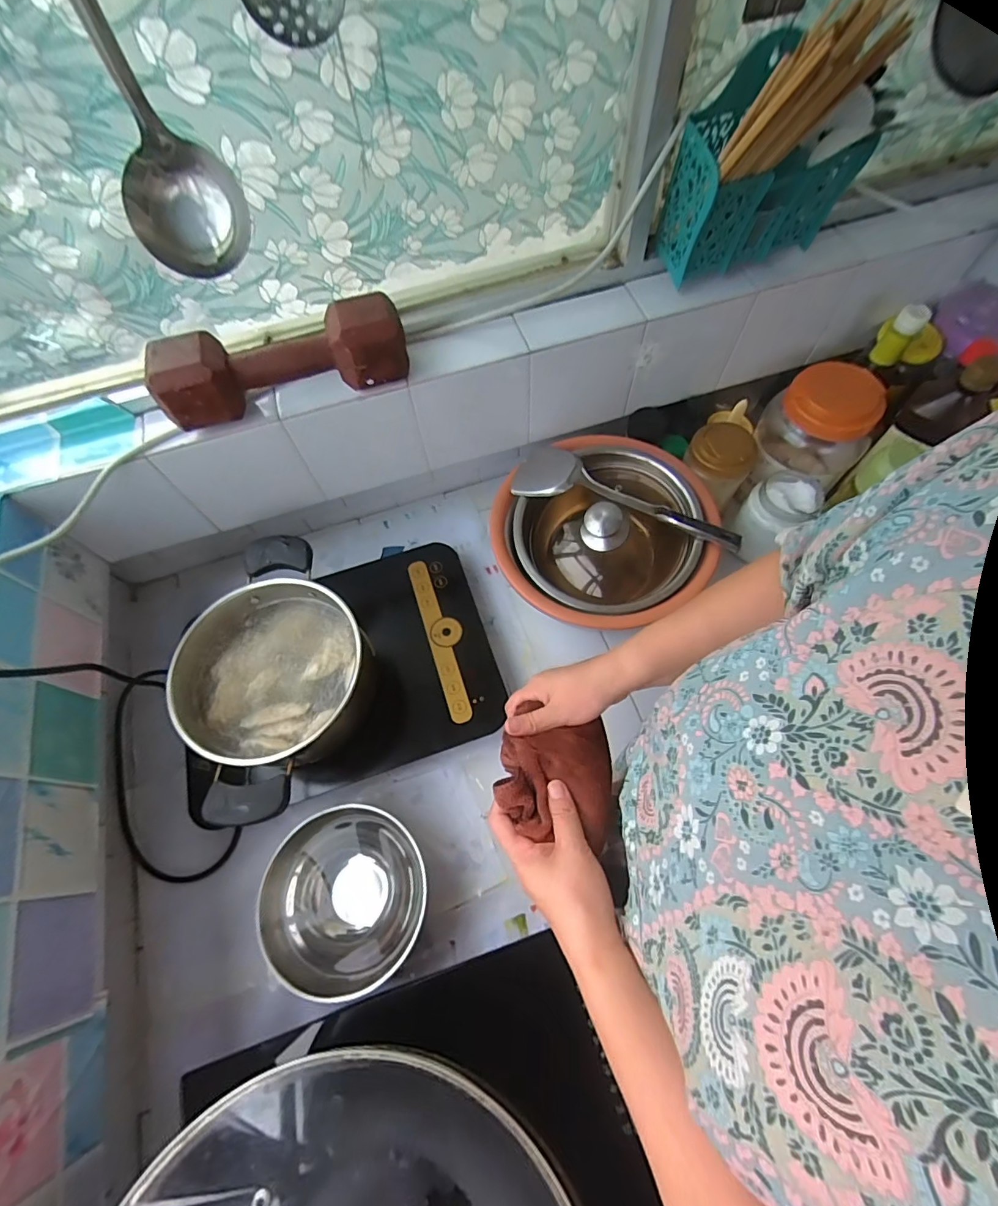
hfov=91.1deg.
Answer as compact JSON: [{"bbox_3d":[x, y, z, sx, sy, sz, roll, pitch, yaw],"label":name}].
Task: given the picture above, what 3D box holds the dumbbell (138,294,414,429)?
[{"bbox_3d":[-0.225,-0.256,0.515,0.252,0.066,0.074,-18,65,-6],"label":"dumbbell"}]

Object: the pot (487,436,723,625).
[{"bbox_3d":[0.145,-0.081,0.692,0.295,0.155,0.273,-1,64,2],"label":"pot"}]

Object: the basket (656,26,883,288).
[{"bbox_3d":[0.287,-0.454,0.522,0.184,0.169,0.103,-11,64,-3],"label":"basket"}]

